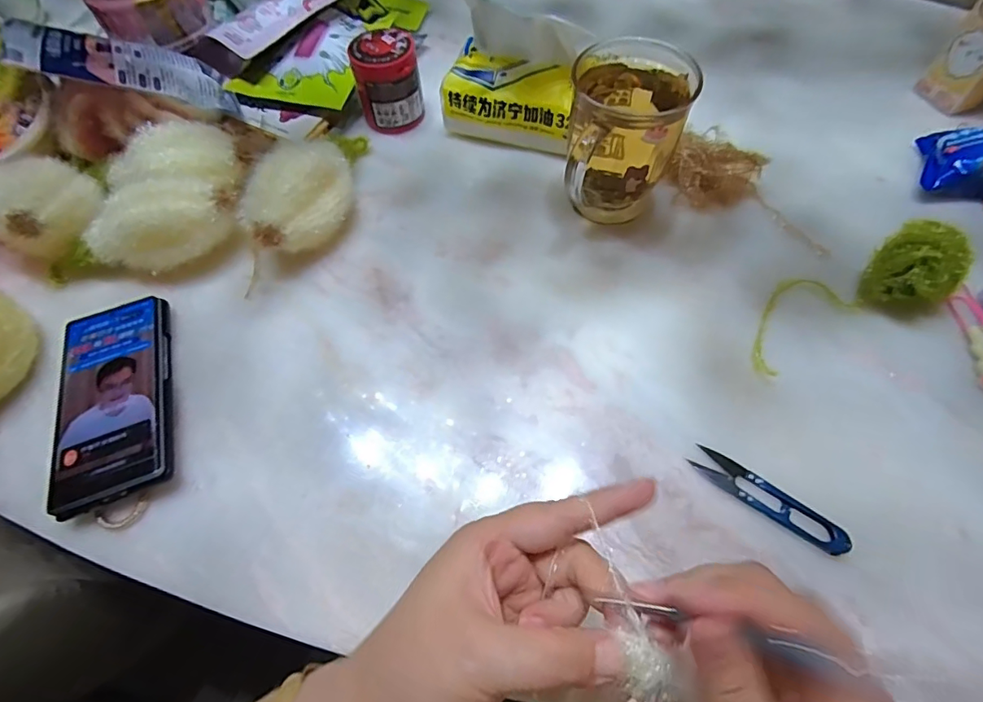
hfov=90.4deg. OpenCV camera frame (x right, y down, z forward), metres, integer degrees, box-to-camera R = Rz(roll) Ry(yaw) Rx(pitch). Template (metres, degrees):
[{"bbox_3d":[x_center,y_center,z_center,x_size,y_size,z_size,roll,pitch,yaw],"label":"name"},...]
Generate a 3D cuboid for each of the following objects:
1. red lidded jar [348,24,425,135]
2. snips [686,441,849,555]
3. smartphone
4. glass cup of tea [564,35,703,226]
[{"bbox_3d":[-0.103,-0.270,0.493,0.062,0.076,0.058,-7,62,-2],"label":"red lidded jar"},{"bbox_3d":[0.184,0.098,0.323,0.101,0.007,0.020,35,68,19],"label":"snips"},{"bbox_3d":[-0.277,0.032,0.359,0.072,0.017,0.157,-19,60,-7],"label":"smartphone"},{"bbox_3d":[0.107,-0.169,0.412,0.087,0.111,0.109,3,62,4],"label":"glass cup of tea"}]

